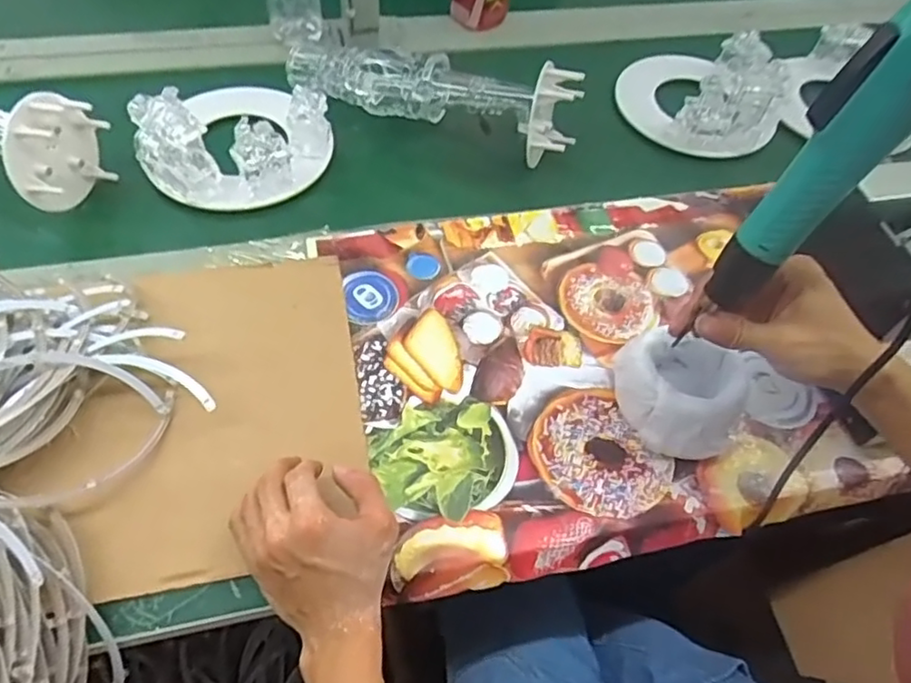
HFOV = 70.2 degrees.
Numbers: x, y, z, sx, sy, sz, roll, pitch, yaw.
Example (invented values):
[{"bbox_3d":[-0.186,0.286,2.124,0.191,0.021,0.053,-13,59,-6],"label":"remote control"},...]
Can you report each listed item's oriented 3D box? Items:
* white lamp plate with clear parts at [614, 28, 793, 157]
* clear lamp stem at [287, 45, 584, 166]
[{"bbox_3d":[0.312,-0.324,0.804,0.196,0.107,0.196,3,54,-4],"label":"white lamp plate with clear parts"},{"bbox_3d":[-0.034,-0.274,0.713,0.330,0.084,0.082,13,55,4],"label":"clear lamp stem"}]

